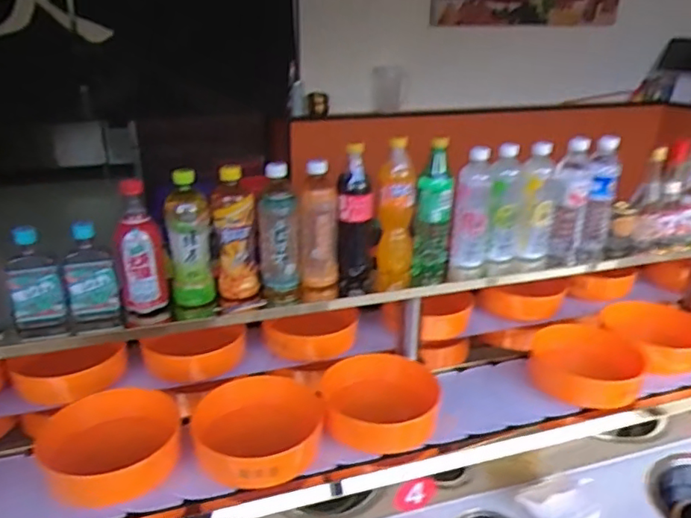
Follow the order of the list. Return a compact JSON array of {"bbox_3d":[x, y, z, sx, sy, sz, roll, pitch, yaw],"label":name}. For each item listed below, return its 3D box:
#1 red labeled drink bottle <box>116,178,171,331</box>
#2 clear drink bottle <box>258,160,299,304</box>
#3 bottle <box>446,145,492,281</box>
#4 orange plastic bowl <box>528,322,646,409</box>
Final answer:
[{"bbox_3d":[-0.334,-0.005,0.928,0.069,0.252,0.075,-8,25,-20],"label":"red labeled drink bottle"},{"bbox_3d":[-0.114,-0.038,0.968,0.061,0.234,0.065,-2,23,-6],"label":"clear drink bottle"},{"bbox_3d":[0.231,-0.077,1.060,0.061,0.249,0.055,6,24,12],"label":"bottle"},{"bbox_3d":[0.456,0.193,1.089,0.195,0.079,0.194,12,26,24],"label":"orange plastic bowl"}]

